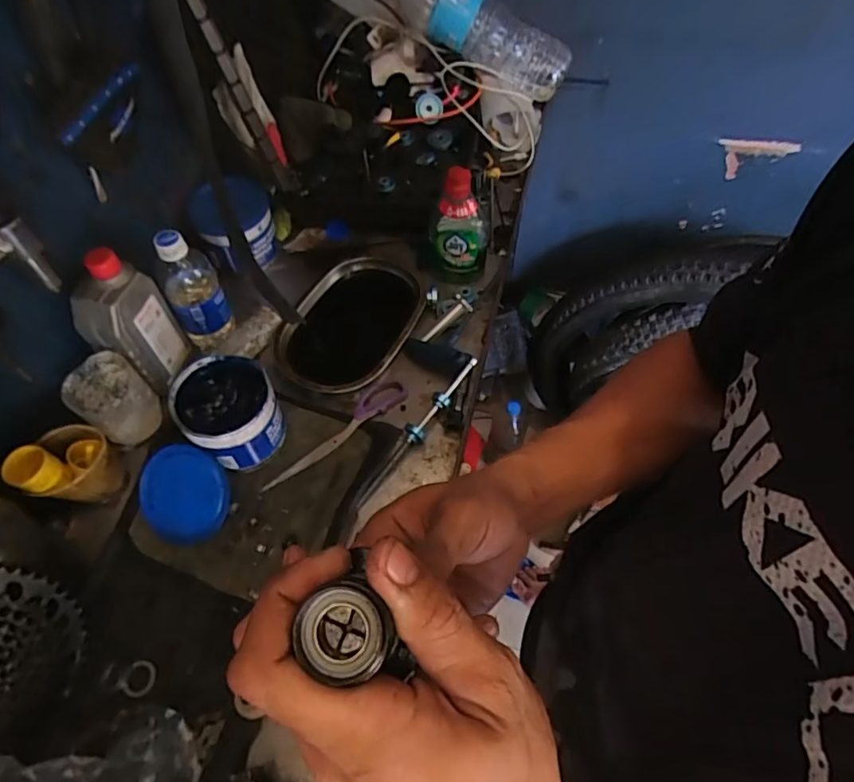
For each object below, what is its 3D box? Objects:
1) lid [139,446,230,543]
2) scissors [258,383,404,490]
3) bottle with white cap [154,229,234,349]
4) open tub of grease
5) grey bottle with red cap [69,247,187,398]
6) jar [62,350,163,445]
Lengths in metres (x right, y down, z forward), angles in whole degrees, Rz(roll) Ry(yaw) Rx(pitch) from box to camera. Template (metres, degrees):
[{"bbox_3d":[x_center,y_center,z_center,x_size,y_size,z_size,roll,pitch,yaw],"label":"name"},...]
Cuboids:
[{"bbox_3d":[-0.255,0.107,0.577,0.094,0.009,0.099,0,92,7],"label":"lid"},{"bbox_3d":[-0.106,0.048,0.639,0.195,0.008,0.037,-38,64,-19],"label":"scissors"},{"bbox_3d":[-0.276,-0.120,0.649,0.062,0.150,0.051,-23,60,-11],"label":"bottle with white cap"},{"bbox_3d":[-0.213,0.023,0.599,0.098,0.077,0.099,-1,59,2],"label":"open tub of grease"},{"bbox_3d":[-0.328,-0.078,0.610,0.050,0.157,0.084,17,61,12],"label":"grey bottle with red cap"},{"bbox_3d":[-0.342,0.015,0.613,0.068,0.097,0.069,-1,59,2],"label":"jar"}]

